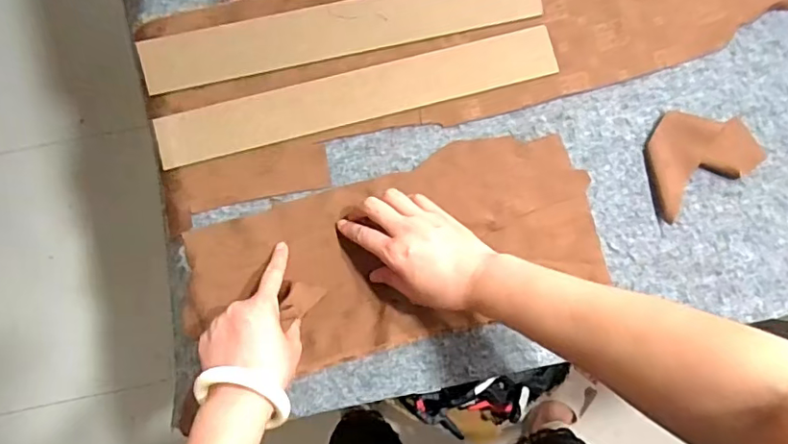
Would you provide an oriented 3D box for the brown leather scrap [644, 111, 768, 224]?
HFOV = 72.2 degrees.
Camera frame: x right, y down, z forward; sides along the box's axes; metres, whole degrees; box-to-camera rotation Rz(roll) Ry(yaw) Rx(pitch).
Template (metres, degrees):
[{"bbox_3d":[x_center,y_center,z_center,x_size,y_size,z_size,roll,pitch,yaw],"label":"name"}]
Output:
[{"bbox_3d":[0.324,-0.065,0.554,0.124,0.017,0.101,-12,86,-3],"label":"brown leather scrap"}]

